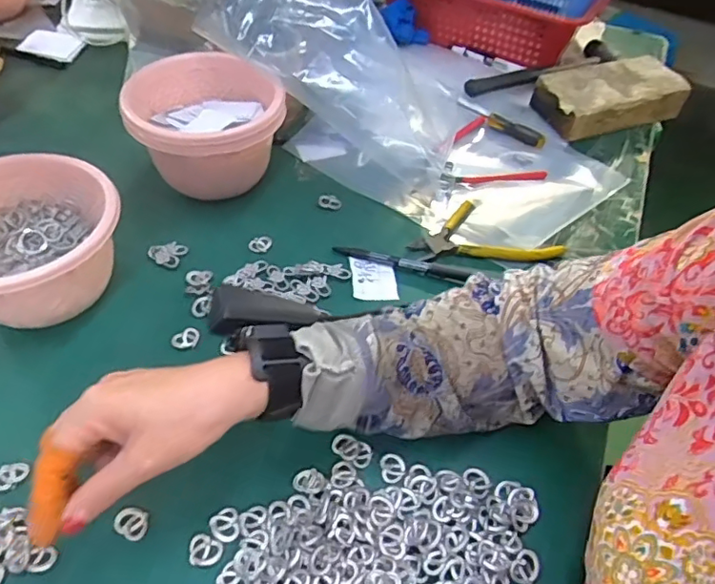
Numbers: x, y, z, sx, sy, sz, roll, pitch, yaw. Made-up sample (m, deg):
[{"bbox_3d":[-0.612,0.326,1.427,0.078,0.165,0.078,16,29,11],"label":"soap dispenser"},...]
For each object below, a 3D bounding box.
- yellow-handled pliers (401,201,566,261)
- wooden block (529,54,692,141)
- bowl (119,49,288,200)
[{"bbox_3d":[0.127,-0.062,0.574,0.150,0.015,0.073,-1,49,-6],"label":"yellow-handled pliers"},{"bbox_3d":[0.330,-0.255,0.743,0.196,0.044,0.099,-13,51,-15],"label":"wooden block"},{"bbox_3d":[-0.152,-0.161,0.582,0.147,0.101,0.143,-13,51,-16],"label":"bowl"}]

